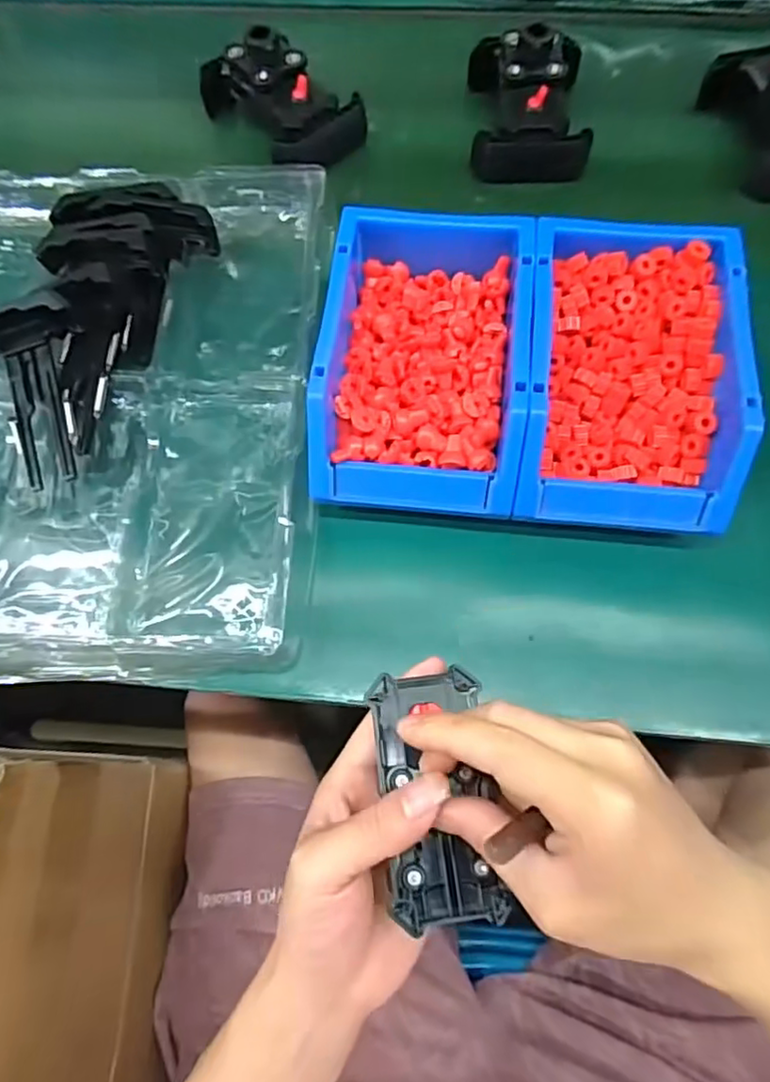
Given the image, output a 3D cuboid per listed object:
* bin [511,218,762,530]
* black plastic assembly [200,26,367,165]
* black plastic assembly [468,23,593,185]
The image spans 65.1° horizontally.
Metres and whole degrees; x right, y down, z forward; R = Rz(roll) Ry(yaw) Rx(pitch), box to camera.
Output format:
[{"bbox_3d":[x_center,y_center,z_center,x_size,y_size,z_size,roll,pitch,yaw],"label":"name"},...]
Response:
[{"bbox_3d":[0.143,-0.095,0.373,0.117,0.086,0.175,5,69,4],"label":"bin"},{"bbox_3d":[-0.092,-0.370,0.498,0.135,0.062,0.078,40,76,16],"label":"black plastic assembly"},{"bbox_3d":[0.118,-0.363,0.487,0.091,0.062,0.118,1,69,3],"label":"black plastic assembly"}]

